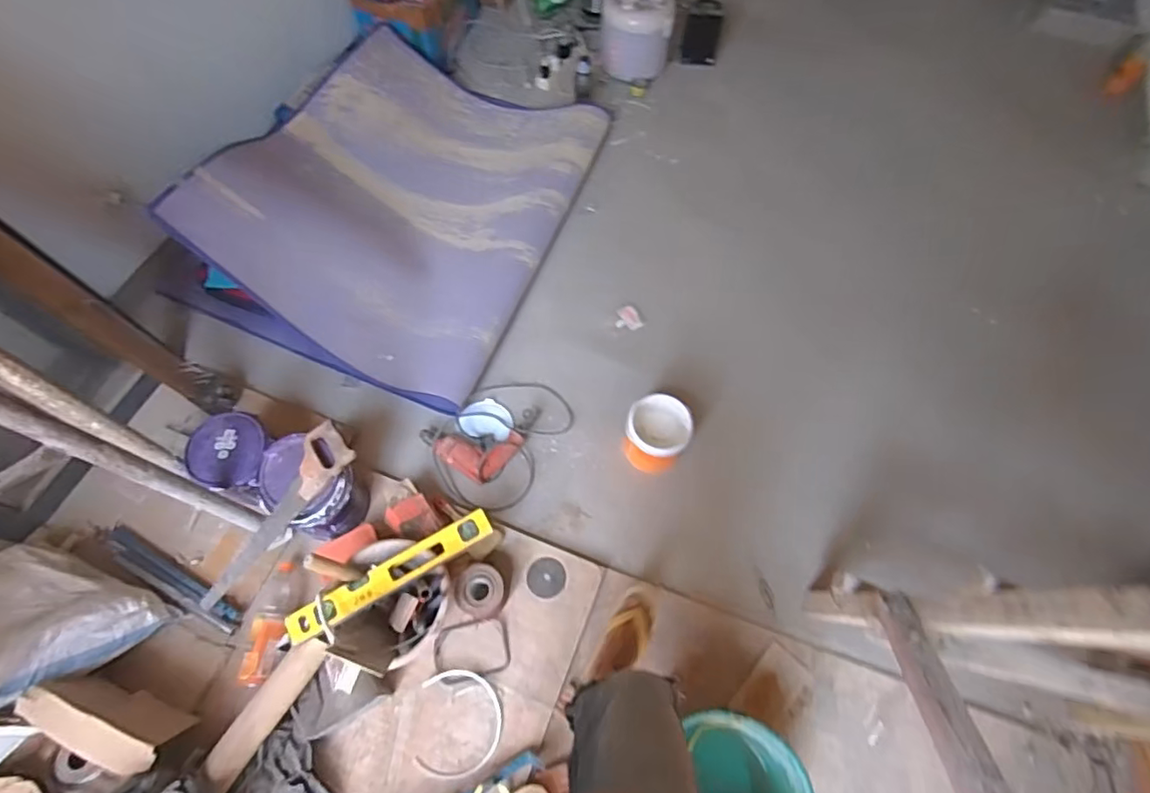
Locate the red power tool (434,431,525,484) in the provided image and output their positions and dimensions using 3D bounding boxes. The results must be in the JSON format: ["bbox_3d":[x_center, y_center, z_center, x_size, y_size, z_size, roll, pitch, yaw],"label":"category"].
[{"bbox_3d":[-0.245,0.156,1.481,0.222,0.063,0.127,-5,66,-5],"label":"red power tool"}]

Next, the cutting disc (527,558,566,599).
[{"bbox_3d":[-0.069,0.437,1.382,0.090,0.004,0.090,0,69,-1],"label":"cutting disc"}]

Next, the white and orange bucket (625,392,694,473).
[{"bbox_3d":[0.207,0.098,1.471,0.157,0.150,0.157,1,65,-2],"label":"white and orange bucket"}]

